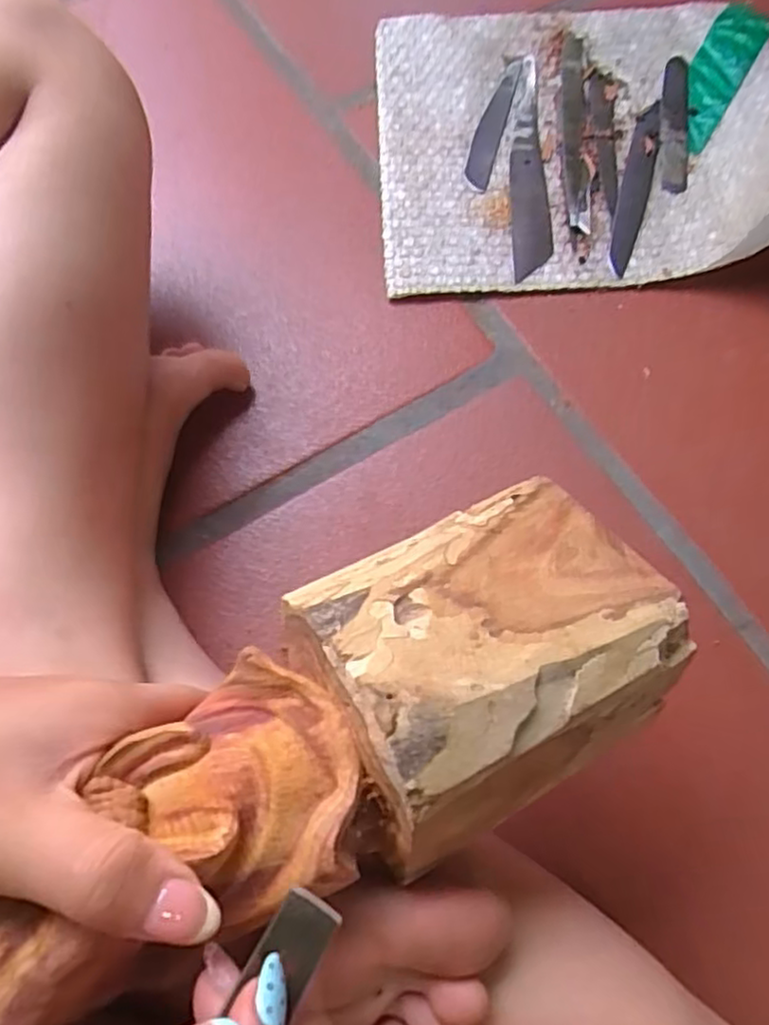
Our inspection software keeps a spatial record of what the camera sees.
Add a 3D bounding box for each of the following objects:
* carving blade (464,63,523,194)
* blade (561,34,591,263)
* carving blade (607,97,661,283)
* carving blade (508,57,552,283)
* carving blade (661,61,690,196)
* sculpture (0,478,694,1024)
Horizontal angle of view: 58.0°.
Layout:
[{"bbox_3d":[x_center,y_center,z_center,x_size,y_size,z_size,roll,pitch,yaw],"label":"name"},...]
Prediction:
[{"bbox_3d":[0.085,-0.305,0.546,0.021,0.005,0.150,10,61,13],"label":"carving blade"},{"bbox_3d":[0.147,-0.291,0.537,0.020,0.006,0.245,3,63,6],"label":"blade"},{"bbox_3d":[0.188,-0.248,0.514,0.021,0.004,0.177,16,70,8],"label":"carving blade"},{"bbox_3d":[0.107,-0.270,0.528,0.027,0.005,0.229,2,64,1],"label":"carving blade"},{"bbox_3d":[0.229,-0.309,0.547,0.020,0.005,0.154,10,64,5],"label":"carving blade"},{"bbox_3d":[-0.042,0.070,0.182,0.298,0.063,0.090,-21,69,-23],"label":"sculpture"}]

